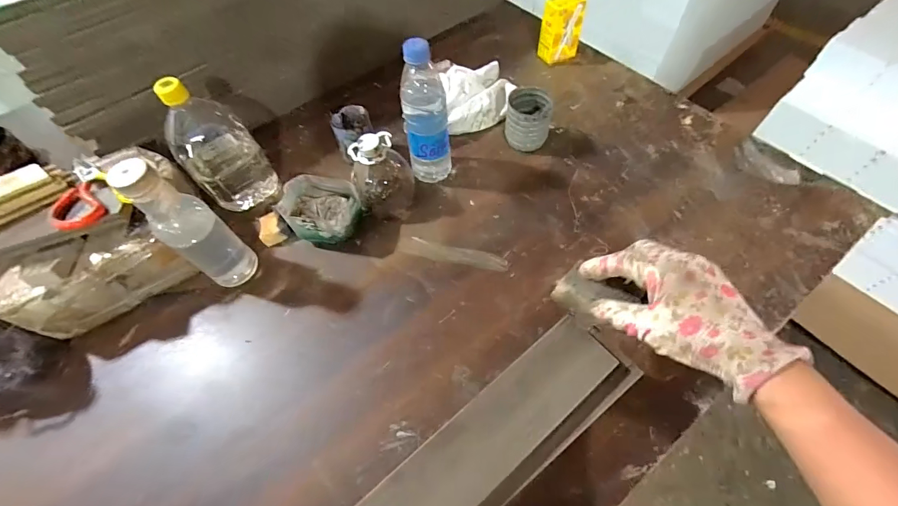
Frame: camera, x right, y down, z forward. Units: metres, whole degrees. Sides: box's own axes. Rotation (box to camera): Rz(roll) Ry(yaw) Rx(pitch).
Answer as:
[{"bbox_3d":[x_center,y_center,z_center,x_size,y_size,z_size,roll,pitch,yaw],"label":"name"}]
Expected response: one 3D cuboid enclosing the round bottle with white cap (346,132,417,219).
[{"bbox_3d":[-0.096,-0.112,0.554,0.086,0.118,0.082,-19,61,-6],"label":"round bottle with white cap"}]

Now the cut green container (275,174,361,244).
[{"bbox_3d":[-0.184,-0.062,0.565,0.105,0.062,0.088,8,62,8],"label":"cut green container"}]

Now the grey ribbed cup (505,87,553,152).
[{"bbox_3d":[0.127,-0.213,0.624,0.070,0.077,0.066,7,62,8],"label":"grey ribbed cup"}]

